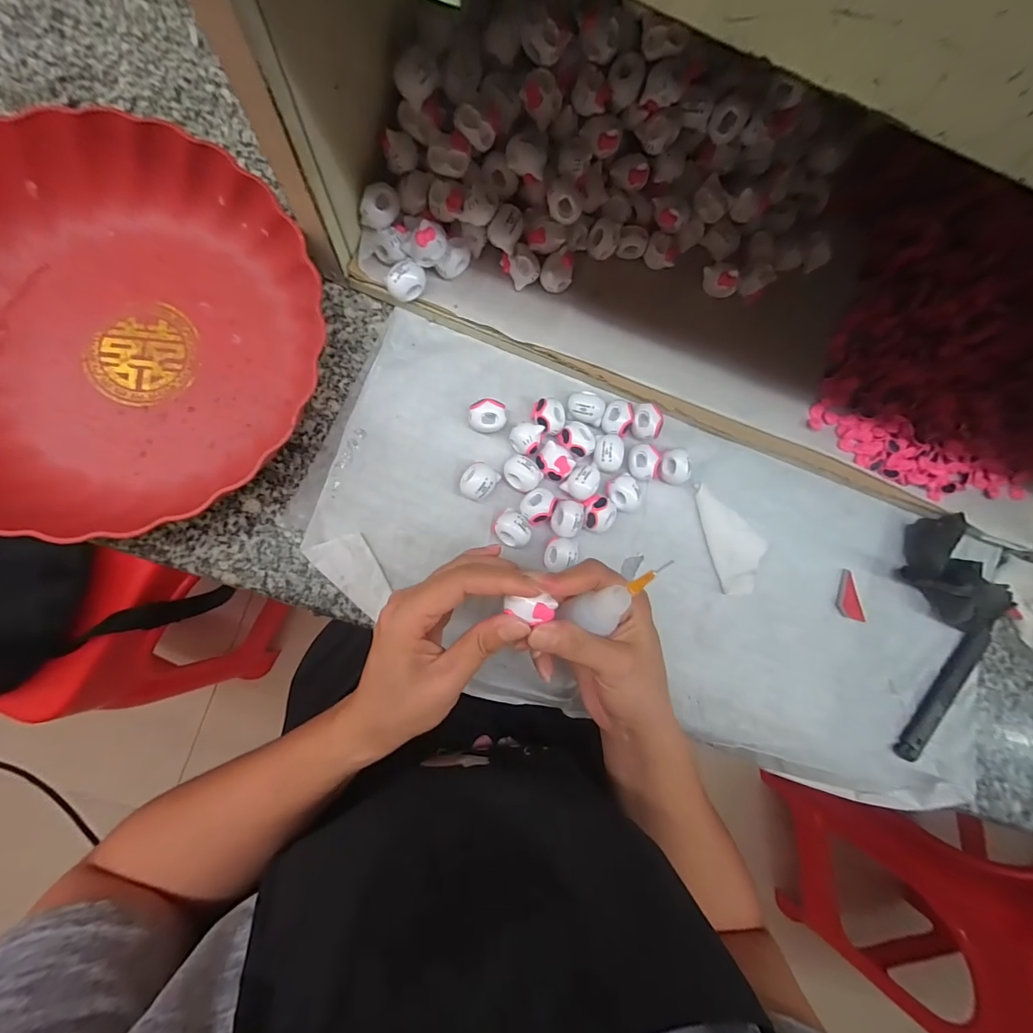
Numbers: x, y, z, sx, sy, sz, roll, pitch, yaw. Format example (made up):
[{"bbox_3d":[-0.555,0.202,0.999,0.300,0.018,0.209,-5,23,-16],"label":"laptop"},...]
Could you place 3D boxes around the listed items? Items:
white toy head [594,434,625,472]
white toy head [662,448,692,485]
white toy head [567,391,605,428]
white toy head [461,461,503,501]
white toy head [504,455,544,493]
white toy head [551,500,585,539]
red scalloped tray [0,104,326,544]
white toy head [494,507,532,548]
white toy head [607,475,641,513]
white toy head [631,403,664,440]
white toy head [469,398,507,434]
[{"bbox_3d":[0.066,-0.045,0.309,0.021,0.015,0.025,-2,85,-7],"label":"white toy head"},{"bbox_3d":[0.112,-0.035,0.315,0.017,0.019,0.024,-12,86,-8],"label":"white toy head"},{"bbox_3d":[0.049,-0.076,0.312,0.024,0.018,0.021,11,84,-6],"label":"white toy head"},{"bbox_3d":[-0.026,-0.023,0.299,0.022,0.019,0.024,33,82,-3],"label":"white toy head"},{"bbox_3d":[0.004,-0.029,0.302,0.025,0.019,0.020,41,82,-2],"label":"white toy head"},{"bbox_3d":[0.035,0.002,0.304,0.021,0.017,0.025,1,85,-7],"label":"white toy head"},{"bbox_3d":[-0.244,-0.116,0.269,0.232,0.049,0.224,-41,91,-9],"label":"red scalloped tray"},{"bbox_3d":[-0.002,0.009,0.300,0.021,0.018,0.026,-40,91,-9],"label":"white toy head"},{"bbox_3d":[0.075,-0.017,0.311,0.022,0.018,0.025,-45,91,-9],"label":"white toy head"},{"bbox_3d":[0.092,-0.067,0.316,0.019,0.021,0.023,11,84,-6],"label":"white toy head"},{"bbox_3d":[-0.020,-0.068,0.304,0.024,0.017,0.022,1,85,-7],"label":"white toy head"}]

